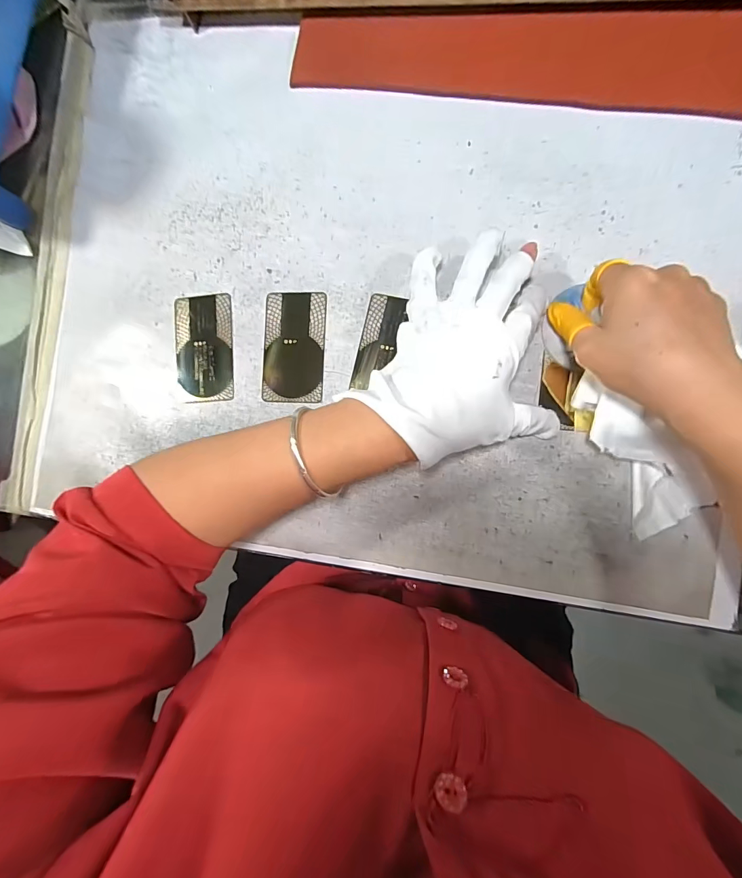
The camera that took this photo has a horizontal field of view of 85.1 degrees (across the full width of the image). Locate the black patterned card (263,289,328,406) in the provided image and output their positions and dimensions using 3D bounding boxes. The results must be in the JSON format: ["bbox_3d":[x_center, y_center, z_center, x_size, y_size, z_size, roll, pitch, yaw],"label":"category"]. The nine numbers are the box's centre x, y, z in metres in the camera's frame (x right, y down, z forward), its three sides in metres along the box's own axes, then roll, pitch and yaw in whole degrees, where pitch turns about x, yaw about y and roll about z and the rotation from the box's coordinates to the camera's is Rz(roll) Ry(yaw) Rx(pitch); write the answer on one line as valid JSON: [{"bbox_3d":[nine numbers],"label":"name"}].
[{"bbox_3d":[-0.060,-0.072,0.314,0.049,0.004,0.086,3,88,8],"label":"black patterned card"}]

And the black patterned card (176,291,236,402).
[{"bbox_3d":[-0.135,-0.073,0.327,0.049,0.005,0.086,-1,88,8],"label":"black patterned card"}]

